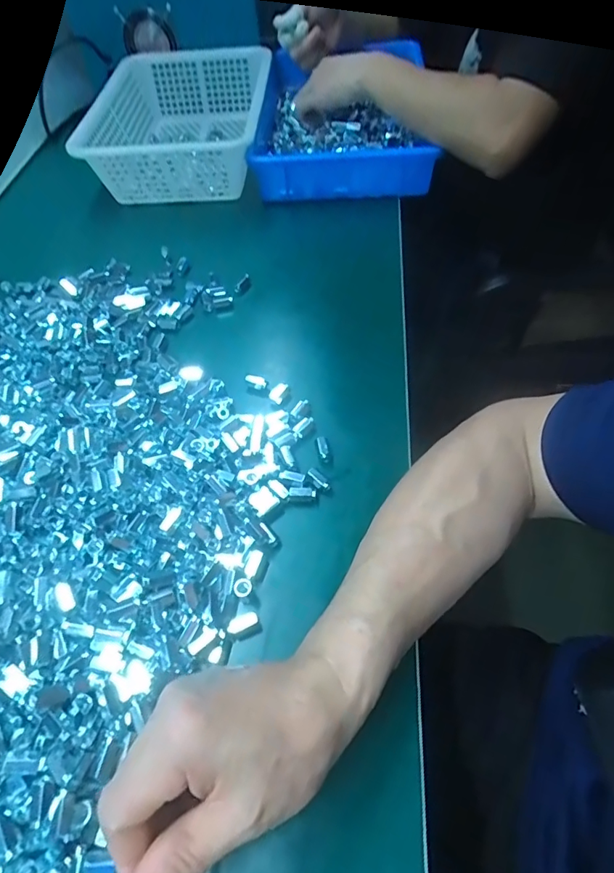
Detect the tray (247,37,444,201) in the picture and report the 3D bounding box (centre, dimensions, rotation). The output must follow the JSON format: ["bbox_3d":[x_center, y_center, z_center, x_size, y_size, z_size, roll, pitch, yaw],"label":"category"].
[{"bbox_3d":[0.042,-0.434,0.656,0.222,0.071,0.293,0,56,3],"label":"tray"}]

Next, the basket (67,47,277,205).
[{"bbox_3d":[-0.165,-0.440,0.671,0.221,0.073,0.289,2,56,5],"label":"basket"}]

